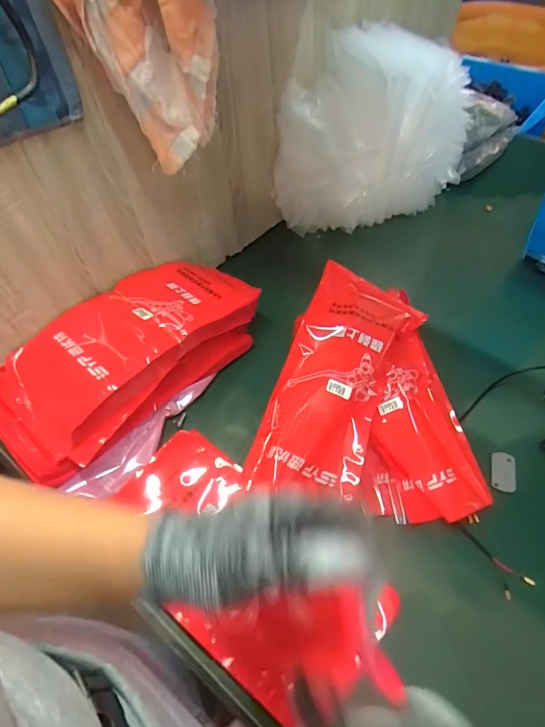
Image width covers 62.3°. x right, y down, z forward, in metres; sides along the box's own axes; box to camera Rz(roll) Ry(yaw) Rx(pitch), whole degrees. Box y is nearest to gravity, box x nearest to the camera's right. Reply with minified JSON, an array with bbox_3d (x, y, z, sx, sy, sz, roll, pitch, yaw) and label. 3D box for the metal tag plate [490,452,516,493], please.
[{"bbox_3d":[0.291,0.137,0.569,0.028,0.004,0.051,6,53,19],"label":"metal tag plate"}]

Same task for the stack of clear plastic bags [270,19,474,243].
[{"bbox_3d":[0.182,-0.386,0.786,0.347,0.288,0.142,1,54,3],"label":"stack of clear plastic bags"}]

